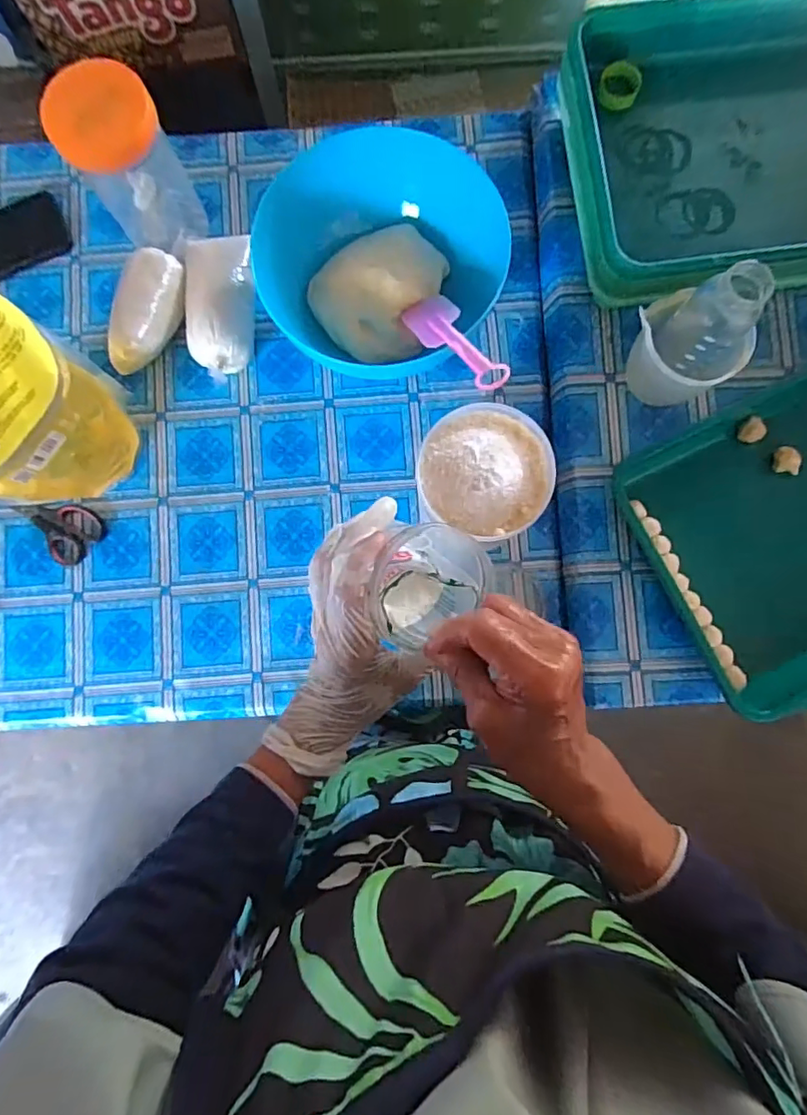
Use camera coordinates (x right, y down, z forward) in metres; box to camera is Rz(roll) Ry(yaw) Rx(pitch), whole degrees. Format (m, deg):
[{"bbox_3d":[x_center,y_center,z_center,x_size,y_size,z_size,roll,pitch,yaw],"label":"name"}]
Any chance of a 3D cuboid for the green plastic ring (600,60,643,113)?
[{"bbox_3d":[0.217,-0.470,0.548,0.046,0.037,0.011,-6,54,-3],"label":"green plastic ring"}]

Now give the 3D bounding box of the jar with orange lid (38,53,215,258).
[{"bbox_3d":[-0.264,-0.378,0.557,0.098,0.165,0.105,-28,84,-2],"label":"jar with orange lid"}]

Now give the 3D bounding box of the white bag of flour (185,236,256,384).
[{"bbox_3d":[-0.189,-0.272,0.592,0.088,0.066,0.161,-3,84,0],"label":"white bag of flour"}]

